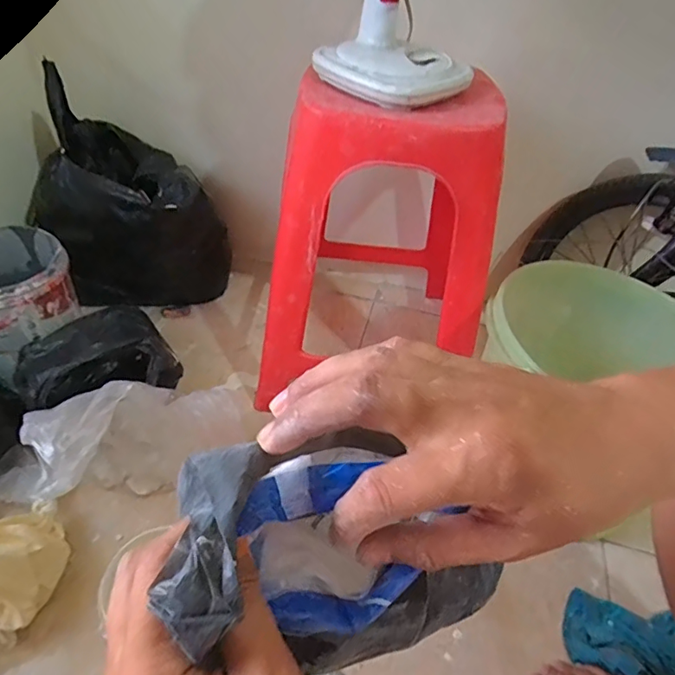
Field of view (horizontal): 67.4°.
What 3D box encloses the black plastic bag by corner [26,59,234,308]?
[{"bbox_3d":[-0.372,-0.216,0.918,0.309,0.296,0.283,36,52,28],"label":"black plastic bag by corner"}]

